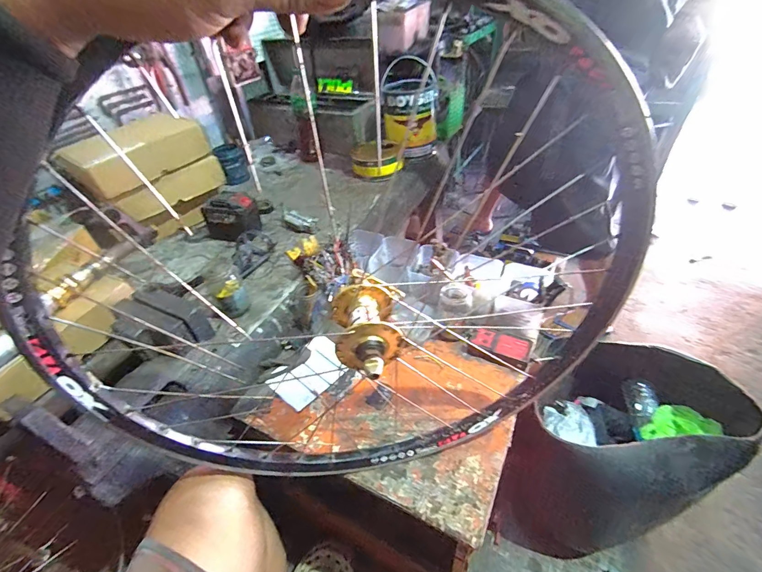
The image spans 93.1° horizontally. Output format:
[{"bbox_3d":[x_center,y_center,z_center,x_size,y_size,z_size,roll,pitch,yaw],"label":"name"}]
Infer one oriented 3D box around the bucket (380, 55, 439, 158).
[{"bbox_3d":[0.089,-0.552,1.128,0.170,0.244,0.182,-2,42,4],"label":"bucket"}]

